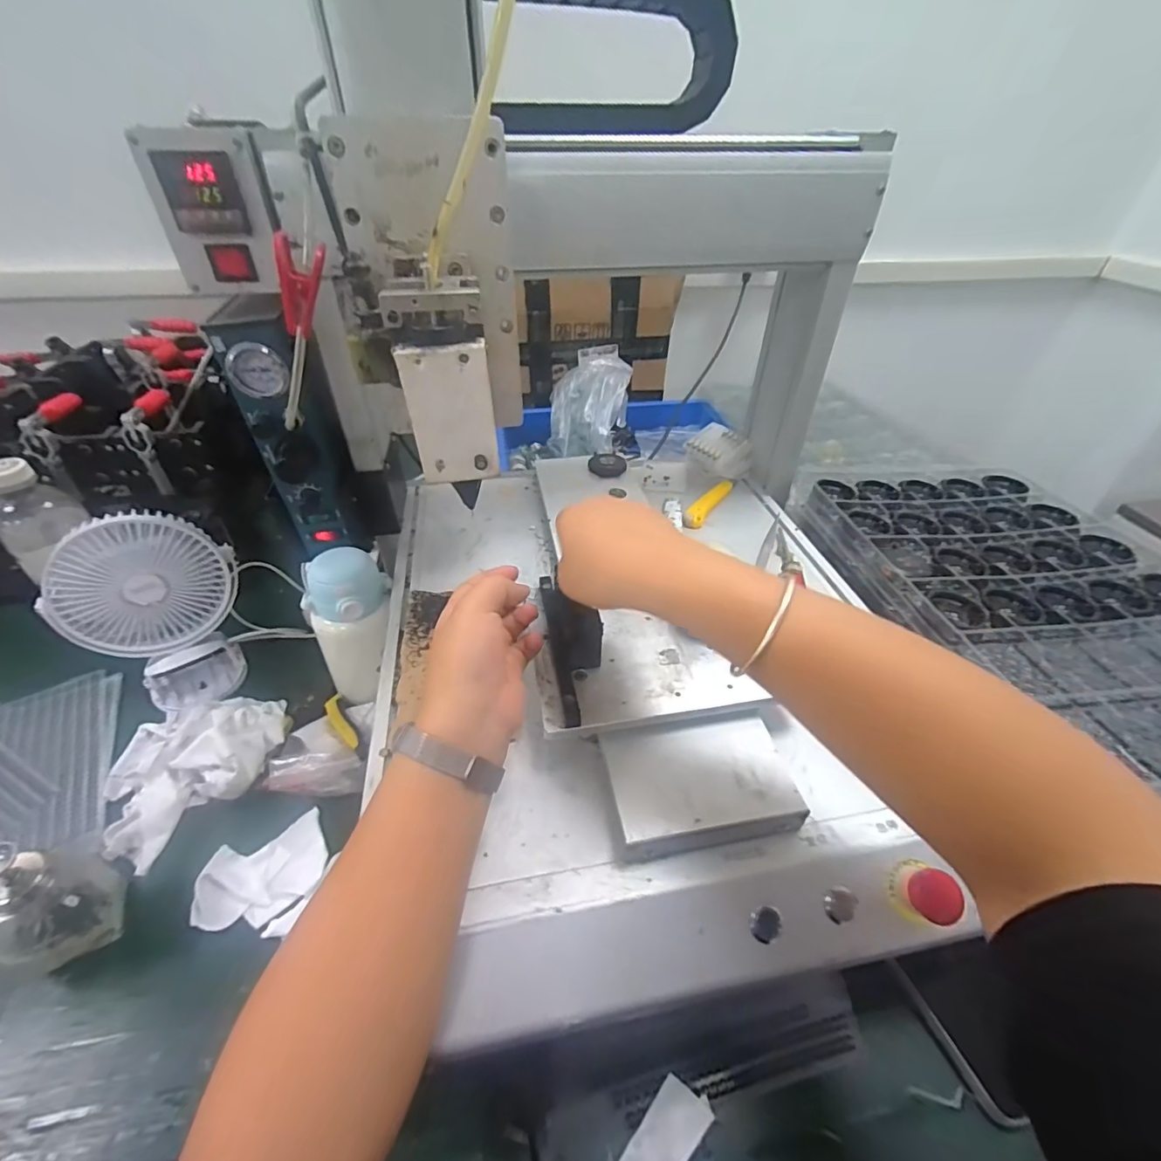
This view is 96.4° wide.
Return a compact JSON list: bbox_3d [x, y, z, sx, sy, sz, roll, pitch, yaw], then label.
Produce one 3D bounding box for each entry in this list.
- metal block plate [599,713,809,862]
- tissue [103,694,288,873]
[{"bbox_3d":[0.080,0.138,0.356,0.118,0.025,0.079,-6,42,-8],"label":"metal block plate"},{"bbox_3d":[-0.382,0.161,0.505,0.146,0.053,0.163,30,49,28],"label":"tissue"}]

